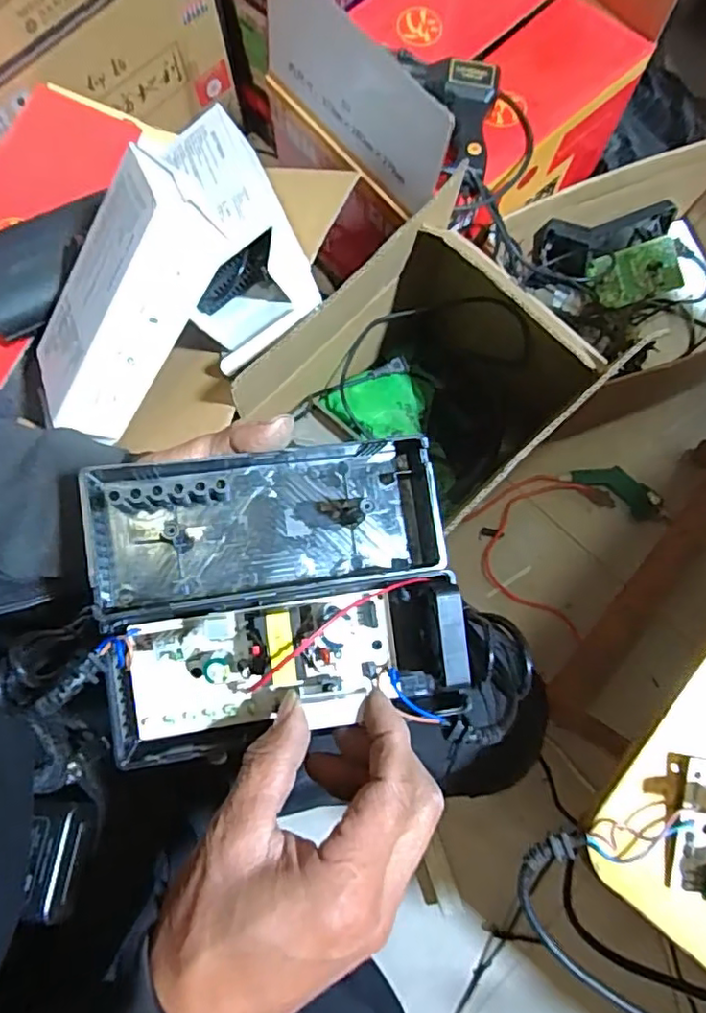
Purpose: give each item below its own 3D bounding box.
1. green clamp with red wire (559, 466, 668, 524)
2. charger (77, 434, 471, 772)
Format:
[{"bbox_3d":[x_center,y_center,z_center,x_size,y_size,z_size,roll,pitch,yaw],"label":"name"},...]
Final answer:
[{"bbox_3d":[0.392,-0.024,0.892,0.160,0.023,0.048,29,81,6],"label":"green clamp with red wire"},{"bbox_3d":[-0.038,0.044,0.316,0.179,0.053,0.149,-8,79,-1],"label":"charger"}]

